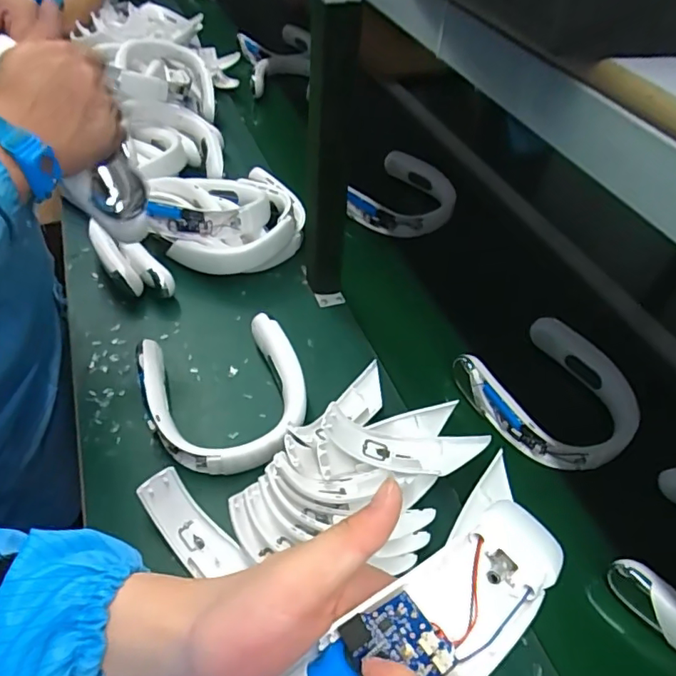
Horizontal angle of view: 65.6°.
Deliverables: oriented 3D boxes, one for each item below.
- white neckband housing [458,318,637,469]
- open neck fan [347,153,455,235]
[{"bbox_3d":[0.275,0.072,0.680,0.174,0.070,0.203,-20,52,-21],"label":"white neckband housing"},{"bbox_3d":[0.129,-0.260,0.970,0.170,0.069,0.197,20,50,14],"label":"open neck fan"}]

